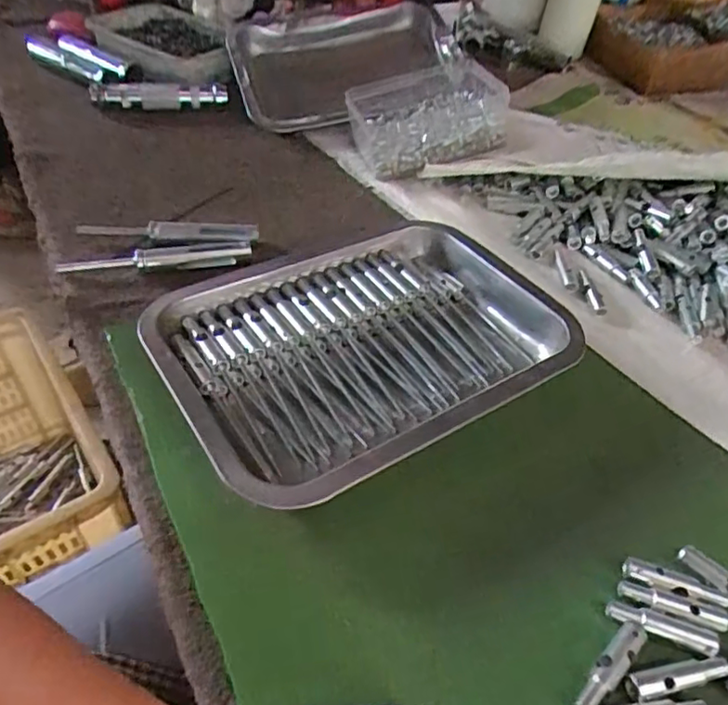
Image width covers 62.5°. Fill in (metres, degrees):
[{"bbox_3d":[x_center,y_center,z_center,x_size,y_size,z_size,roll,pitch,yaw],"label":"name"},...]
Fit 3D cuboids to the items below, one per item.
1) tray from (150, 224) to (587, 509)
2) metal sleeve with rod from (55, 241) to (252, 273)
[{"bbox_3d":[0.001,-0.008,0.397,0.253,0.034,0.186,-24,54,-26],"label":"tray"},{"bbox_3d":[-0.162,-0.075,0.469,0.144,0.013,0.015,-11,49,-15],"label":"metal sleeve with rod"}]

